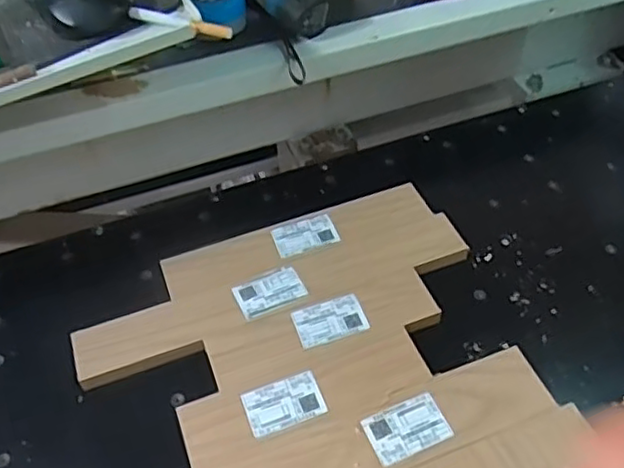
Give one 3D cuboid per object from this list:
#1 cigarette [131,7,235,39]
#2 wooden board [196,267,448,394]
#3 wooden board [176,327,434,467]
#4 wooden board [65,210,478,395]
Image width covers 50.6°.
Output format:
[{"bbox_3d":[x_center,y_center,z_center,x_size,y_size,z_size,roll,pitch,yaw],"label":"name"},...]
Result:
[{"bbox_3d":[-0.098,-0.160,0.500,0.083,0.012,0.011,13,52,14],"label":"cigarette"},{"bbox_3d":[0.010,0.082,0.569,0.197,0.015,0.055,-16,51,-11],"label":"wooden board"},{"bbox_3d":[-0.005,0.129,0.528,0.196,0.016,0.053,-18,51,-12],"label":"wooden board"},{"bbox_3d":[-0.030,0.055,0.595,0.356,0.017,0.056,-17,51,-12],"label":"wooden board"}]

